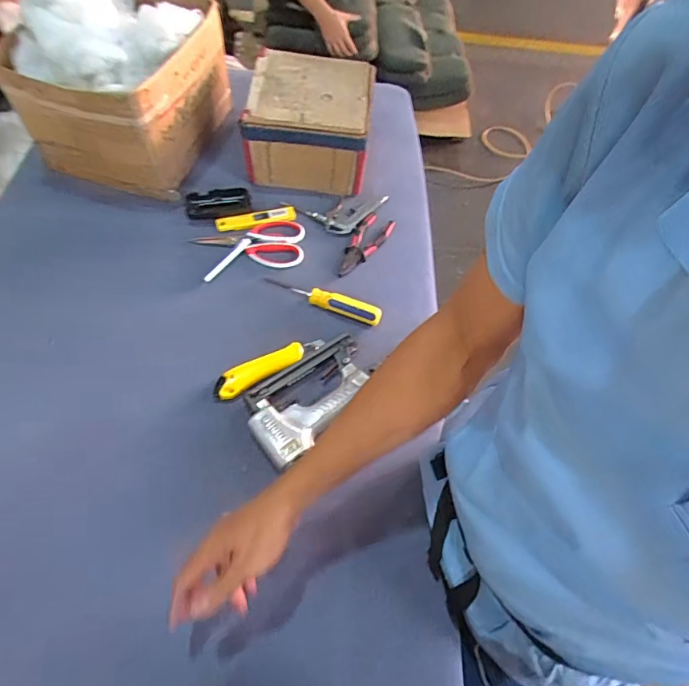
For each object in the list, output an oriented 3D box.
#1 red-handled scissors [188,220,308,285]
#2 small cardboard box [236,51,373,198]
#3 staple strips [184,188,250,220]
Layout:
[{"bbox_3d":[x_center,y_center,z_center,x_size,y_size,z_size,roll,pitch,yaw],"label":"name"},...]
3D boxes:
[{"bbox_3d":[-0.151,-0.159,0.755,0.176,0.008,0.096,-14,61,-13],"label":"red-handled scissors"},{"bbox_3d":[-0.063,-0.393,0.835,0.208,0.150,0.203,7,59,-1],"label":"small cardboard box"},{"bbox_3d":[-0.220,-0.244,0.796,0.105,0.023,0.055,-13,61,-12],"label":"staple strips"}]

